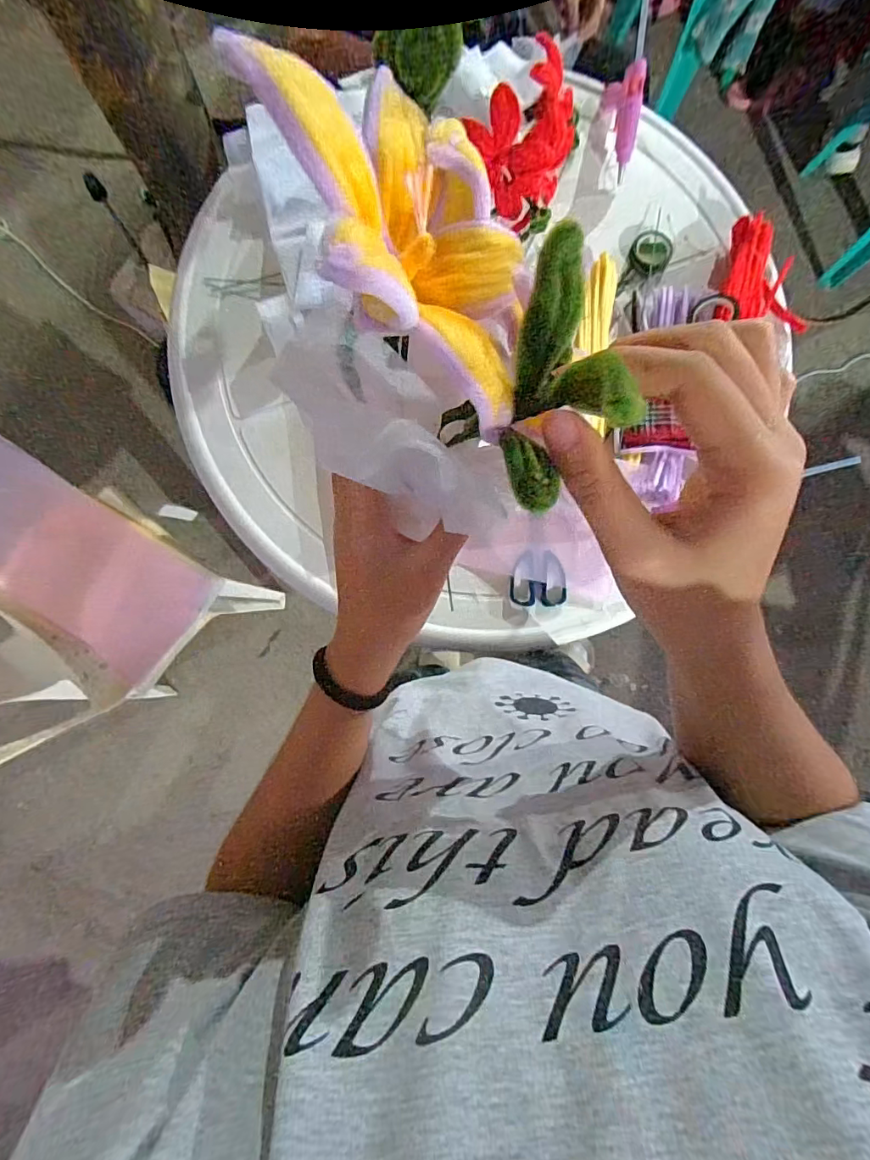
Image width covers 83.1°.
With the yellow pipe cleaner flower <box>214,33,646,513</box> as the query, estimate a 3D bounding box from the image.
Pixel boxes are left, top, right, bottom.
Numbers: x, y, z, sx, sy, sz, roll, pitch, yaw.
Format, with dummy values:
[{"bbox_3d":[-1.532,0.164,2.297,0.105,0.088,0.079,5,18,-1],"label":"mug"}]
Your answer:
[{"bbox_3d":[0.013,-0.101,0.167,0.076,0.062,0.146,-40,97,-5],"label":"yellow pipe cleaner flower"}]

